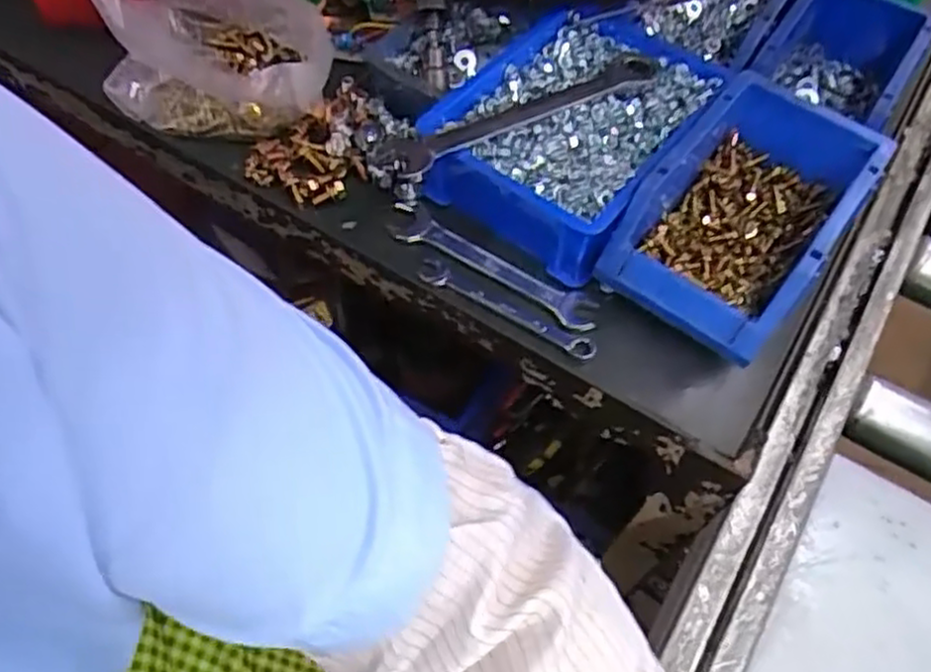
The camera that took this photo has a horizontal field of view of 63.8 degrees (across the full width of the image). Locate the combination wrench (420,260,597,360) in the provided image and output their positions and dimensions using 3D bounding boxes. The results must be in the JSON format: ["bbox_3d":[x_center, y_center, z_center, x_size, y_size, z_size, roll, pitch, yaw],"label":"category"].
[{"bbox_3d":[0.027,-0.018,0.490,0.126,0.005,0.016,28,60,14],"label":"combination wrench"}]

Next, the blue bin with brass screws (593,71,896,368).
[{"bbox_3d":[0.186,-0.080,0.496,0.111,0.078,0.188,36,62,18],"label":"blue bin with brass screws"}]

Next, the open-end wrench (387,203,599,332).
[{"bbox_3d":[0.017,-0.050,0.510,0.158,0.007,0.027,29,61,14],"label":"open-end wrench"}]

